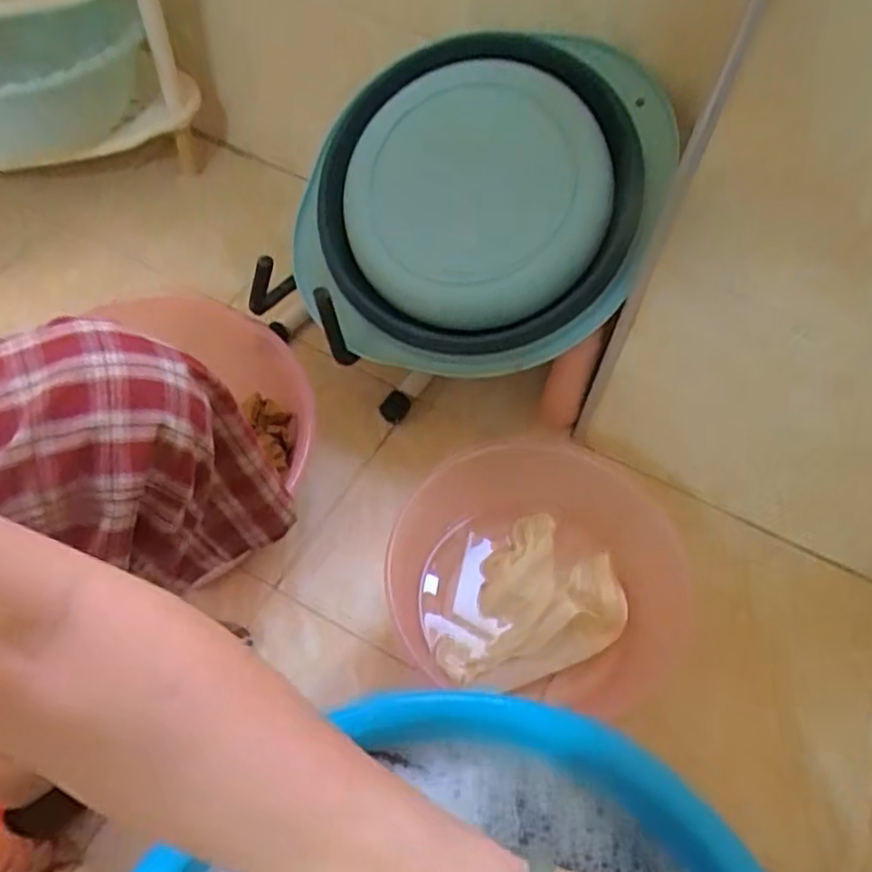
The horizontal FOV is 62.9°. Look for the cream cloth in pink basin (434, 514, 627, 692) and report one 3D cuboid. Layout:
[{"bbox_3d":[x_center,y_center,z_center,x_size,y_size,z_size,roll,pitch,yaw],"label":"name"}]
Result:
[{"bbox_3d":[0.110,0.183,0.735,0.149,0.045,0.188,27,60,13],"label":"cream cloth in pink basin"}]

